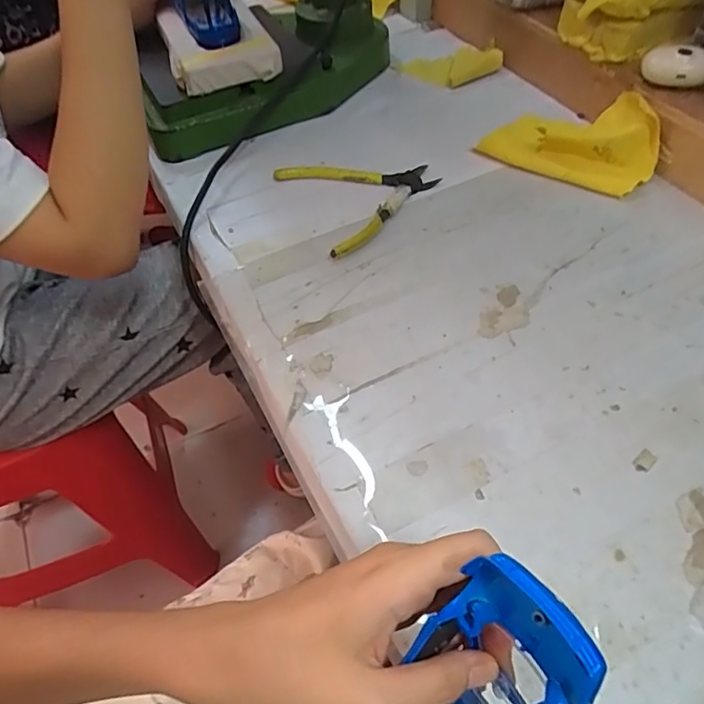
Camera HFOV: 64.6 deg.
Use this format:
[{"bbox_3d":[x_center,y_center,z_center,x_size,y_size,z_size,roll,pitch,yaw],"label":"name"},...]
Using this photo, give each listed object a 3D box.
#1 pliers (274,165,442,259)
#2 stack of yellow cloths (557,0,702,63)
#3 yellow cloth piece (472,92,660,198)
[{"bbox_3d":[0.016,-0.151,0.524,0.135,0.015,0.133,-23,55,-15],"label":"pliers"},{"bbox_3d":[0.280,-0.354,0.563,0.110,0.072,0.102,-15,51,-8],"label":"stack of yellow cloths"},{"bbox_3d":[0.216,-0.215,0.546,0.162,0.048,0.089,25,57,20],"label":"yellow cloth piece"}]

